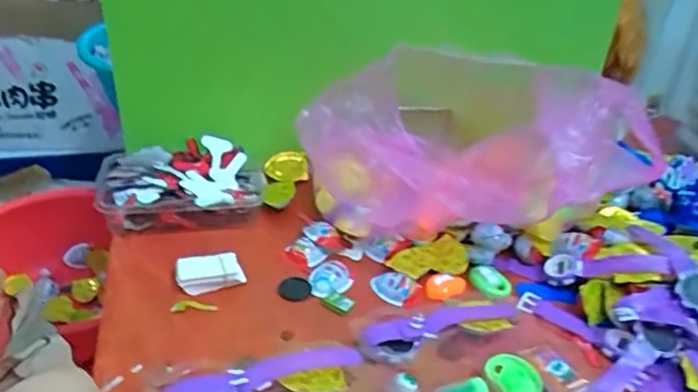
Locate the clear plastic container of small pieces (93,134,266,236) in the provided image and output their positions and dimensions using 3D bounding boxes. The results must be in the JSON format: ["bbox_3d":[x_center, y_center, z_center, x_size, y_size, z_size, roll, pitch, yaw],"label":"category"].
[{"bbox_3d":[-0.178,-0.010,0.636,0.179,0.050,0.117,-6,33,-18],"label":"clear plastic container of small pieces"}]

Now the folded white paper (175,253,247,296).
[{"bbox_3d":[-0.130,0.073,0.541,0.057,0.024,0.029,-10,35,-24],"label":"folded white paper"}]

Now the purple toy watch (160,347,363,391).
[{"bbox_3d":[-0.061,0.137,0.423,0.143,0.024,0.026,-7,34,-20],"label":"purple toy watch"}]

